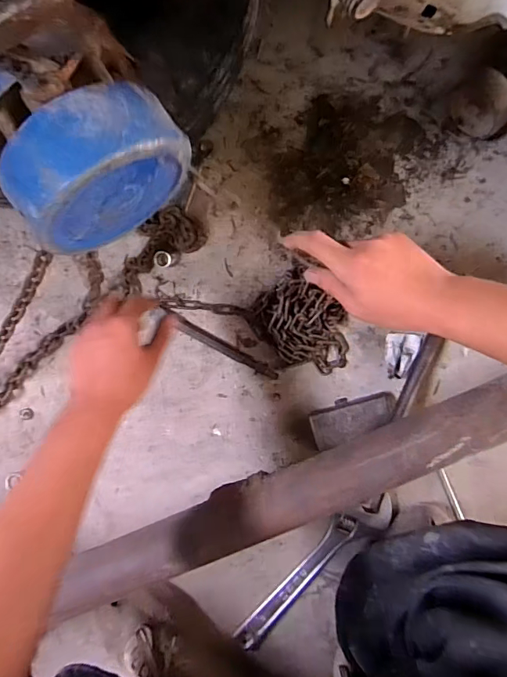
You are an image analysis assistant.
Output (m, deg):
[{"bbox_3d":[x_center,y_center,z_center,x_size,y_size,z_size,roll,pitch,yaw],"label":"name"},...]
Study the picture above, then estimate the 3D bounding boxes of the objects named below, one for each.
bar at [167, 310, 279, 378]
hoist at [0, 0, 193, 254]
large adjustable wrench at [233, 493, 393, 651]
[{"bbox_3d":[-0.044,0.013,0.635,0.172,0.008,0.016,29,90,0],"label":"bar"},{"bbox_3d":[-0.127,-0.148,0.291,0.124,0.211,0.104,-34,90,0],"label":"hoist"},{"bbox_3d":[0.081,0.320,0.624,0.284,0.028,0.054,-43,90,0],"label":"large adjustable wrench"}]

